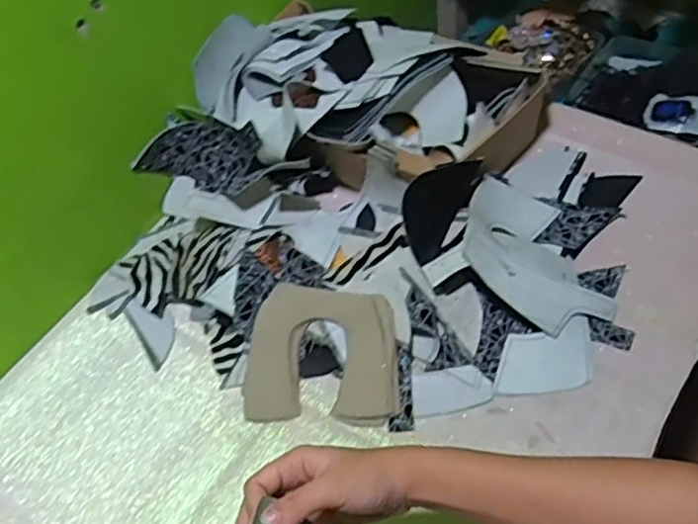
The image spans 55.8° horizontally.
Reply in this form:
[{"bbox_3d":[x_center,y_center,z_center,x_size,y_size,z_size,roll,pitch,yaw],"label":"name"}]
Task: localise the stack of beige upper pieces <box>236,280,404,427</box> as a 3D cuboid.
[{"bbox_3d":[-0.028,0.091,0.668,0.155,0.036,0.142,2,58,3],"label":"stack of beige upper pieces"}]

